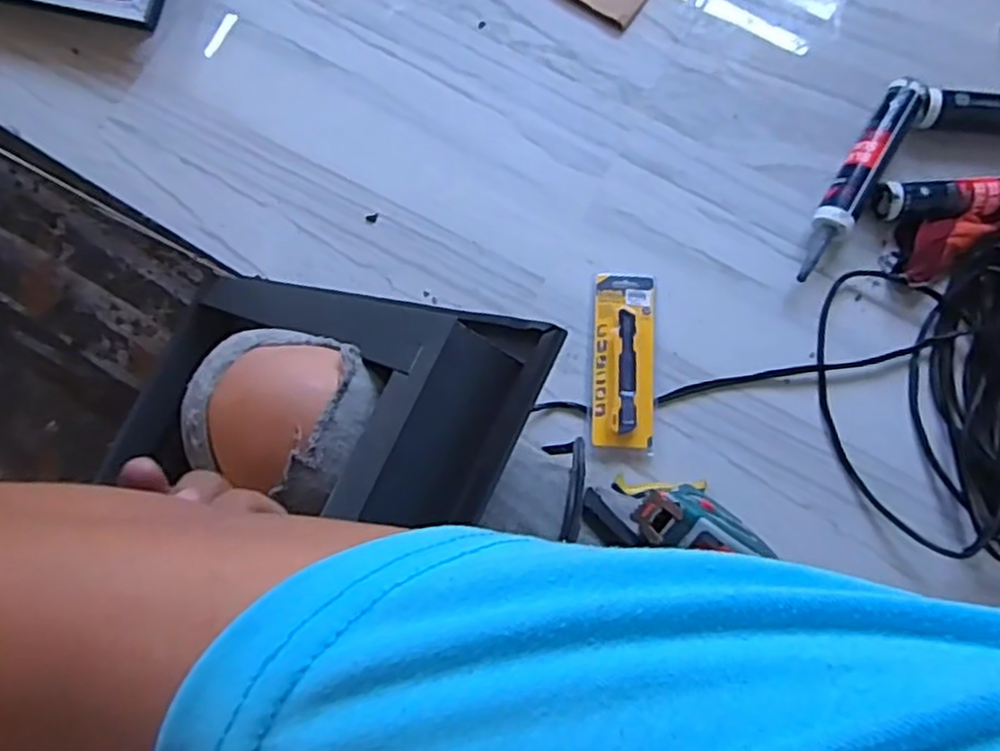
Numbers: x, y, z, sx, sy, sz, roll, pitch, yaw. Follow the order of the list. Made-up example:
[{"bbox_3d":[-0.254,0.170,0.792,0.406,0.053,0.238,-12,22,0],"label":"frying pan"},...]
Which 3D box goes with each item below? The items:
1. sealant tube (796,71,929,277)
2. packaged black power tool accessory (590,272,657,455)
[{"bbox_3d":[0.439,-0.242,0.869,0.049,0.044,0.279,32,82,5],"label":"sealant tube"},{"bbox_3d":[0.149,-0.018,0.845,0.076,0.025,0.216,3,80,0],"label":"packaged black power tool accessory"}]

